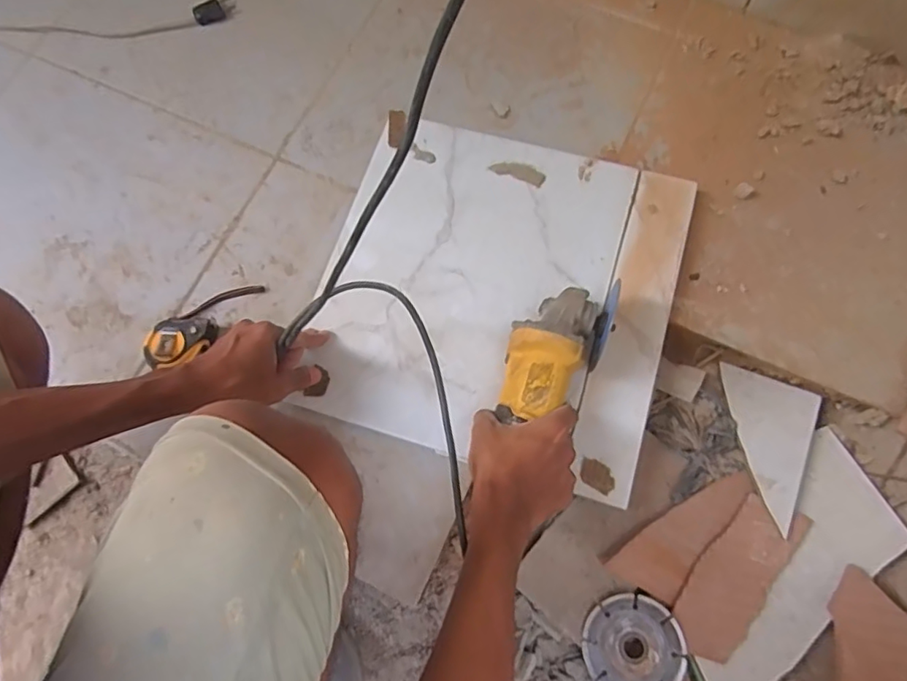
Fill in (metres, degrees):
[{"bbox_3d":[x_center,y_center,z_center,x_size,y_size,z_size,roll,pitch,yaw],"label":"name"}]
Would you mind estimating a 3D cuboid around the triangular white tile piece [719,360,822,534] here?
[{"bbox_3d":[0.339,0.113,0.617,0.102,0.007,0.161,19,66,22],"label":"triangular white tile piece"}]

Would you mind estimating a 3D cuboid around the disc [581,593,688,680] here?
[{"bbox_3d":[0.177,0.303,0.544,0.095,0.006,0.093,-26,73,2],"label":"disc"}]

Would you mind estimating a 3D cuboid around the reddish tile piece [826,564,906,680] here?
[{"bbox_3d":[0.401,0.283,0.515,0.096,0.011,0.120,14,56,-1],"label":"reddish tile piece"}]

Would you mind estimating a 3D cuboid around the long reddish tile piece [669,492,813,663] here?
[{"bbox_3d":[0.289,0.237,0.563,0.066,0.006,0.173,35,71,25],"label":"long reddish tile piece"}]

